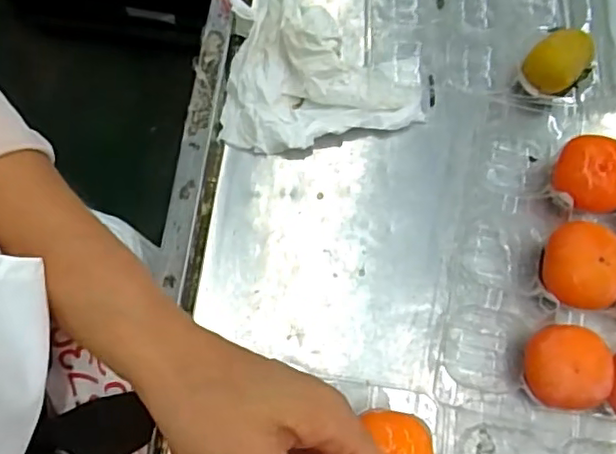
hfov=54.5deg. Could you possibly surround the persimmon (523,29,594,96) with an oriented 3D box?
[{"bbox_3d":[0.185,-0.122,0.443,0.037,0.034,0.047,44,80,9],"label":"persimmon"}]

